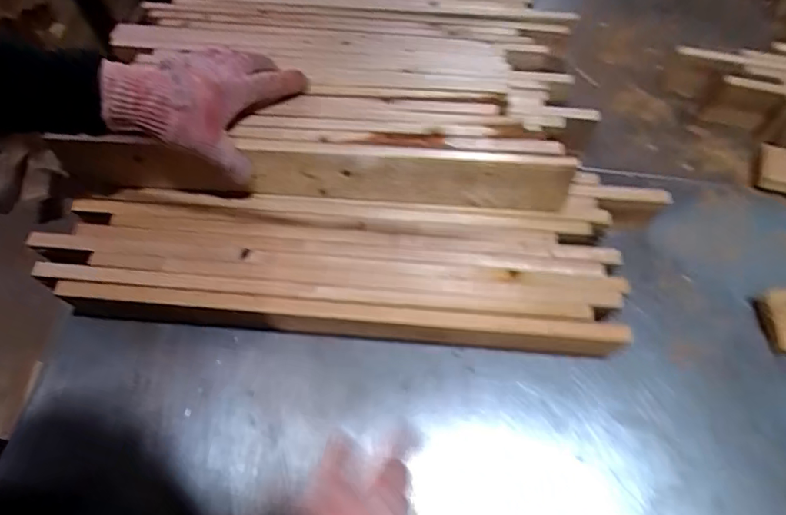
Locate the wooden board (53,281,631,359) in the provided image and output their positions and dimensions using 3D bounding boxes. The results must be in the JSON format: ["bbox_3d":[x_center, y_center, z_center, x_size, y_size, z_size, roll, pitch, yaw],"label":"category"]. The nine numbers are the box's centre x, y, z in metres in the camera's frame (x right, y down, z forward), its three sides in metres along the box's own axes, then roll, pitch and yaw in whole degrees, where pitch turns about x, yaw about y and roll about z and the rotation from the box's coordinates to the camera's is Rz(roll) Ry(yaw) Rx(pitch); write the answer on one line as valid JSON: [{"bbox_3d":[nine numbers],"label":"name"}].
[{"bbox_3d":[-0.050,0.060,0.464,0.517,0.065,0.017,4,54,3],"label":"wooden board"}]

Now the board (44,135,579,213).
[{"bbox_3d":[-0.082,-0.084,0.478,0.503,0.065,0.027,3,54,3],"label":"board"}]

